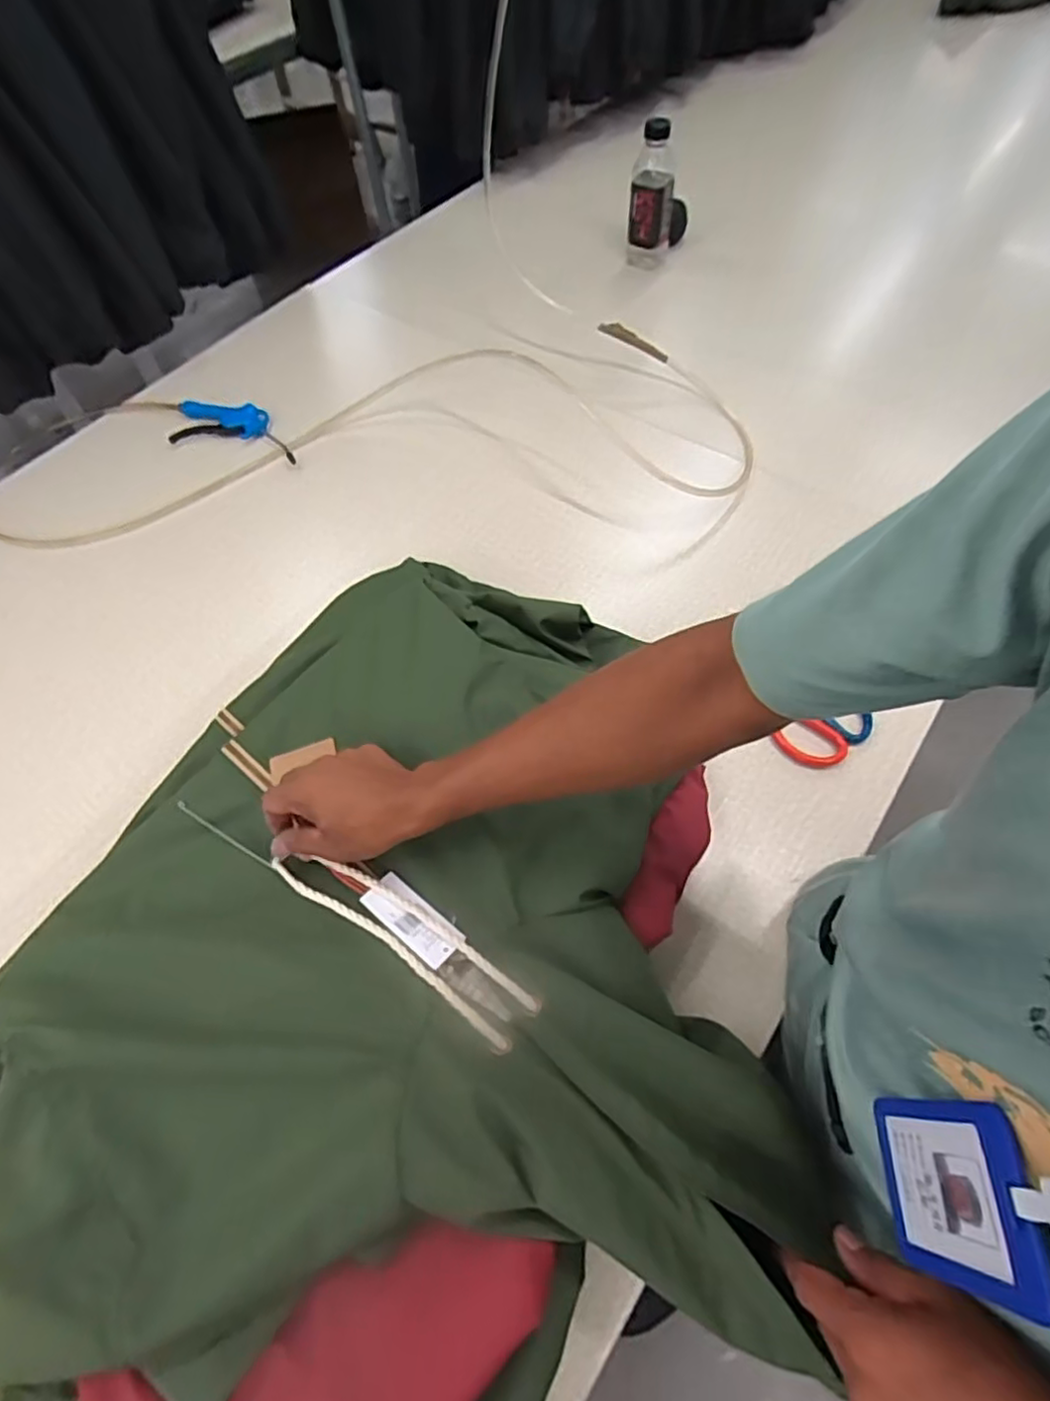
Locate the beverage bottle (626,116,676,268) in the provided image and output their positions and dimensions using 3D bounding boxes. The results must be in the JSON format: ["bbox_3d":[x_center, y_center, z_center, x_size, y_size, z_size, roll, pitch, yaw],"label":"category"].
[{"bbox_3d":[0.210,-0.843,1.077,0.070,0.180,0.063,9,60,8],"label":"beverage bottle"}]

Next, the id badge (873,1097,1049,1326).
[{"bbox_3d":[0.189,0.218,0.290,0.011,0.108,0.067,4,59,6],"label":"id badge"}]

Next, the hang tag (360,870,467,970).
[{"bbox_3d":[-0.084,0.160,0.479,0.081,0.005,0.031,33,66,21],"label":"hang tag"}]

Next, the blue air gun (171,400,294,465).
[{"bbox_3d":[-0.411,-0.389,0.927,0.210,0.020,0.090,12,60,10],"label":"blue air gun"}]

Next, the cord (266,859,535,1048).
[{"bbox_3d":[-0.096,0.172,0.482,0.228,0.011,0.046,26,64,20],"label":"cord"}]

